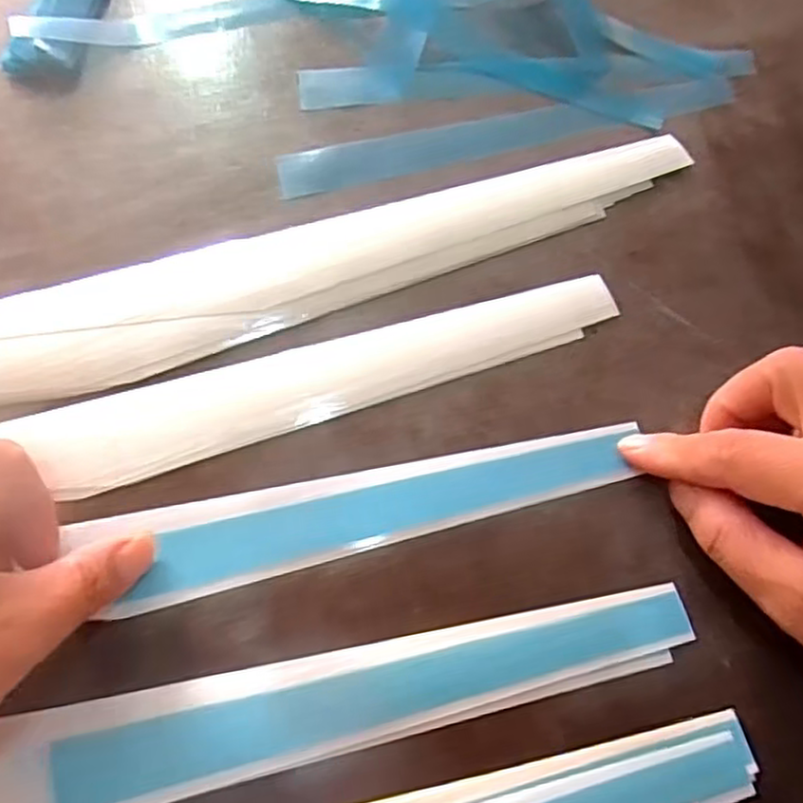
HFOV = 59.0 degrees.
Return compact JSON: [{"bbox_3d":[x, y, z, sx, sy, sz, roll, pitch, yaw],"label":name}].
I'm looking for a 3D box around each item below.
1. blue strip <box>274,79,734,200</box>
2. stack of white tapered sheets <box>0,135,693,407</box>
[{"bbox_3d":[0.047,-0.120,0.316,0.204,0.011,0.019,-13,71,-7],"label":"blue strip"},{"bbox_3d":[-0.086,-0.039,0.275,0.429,0.014,0.049,-17,72,-8],"label":"stack of white tapered sheets"}]

